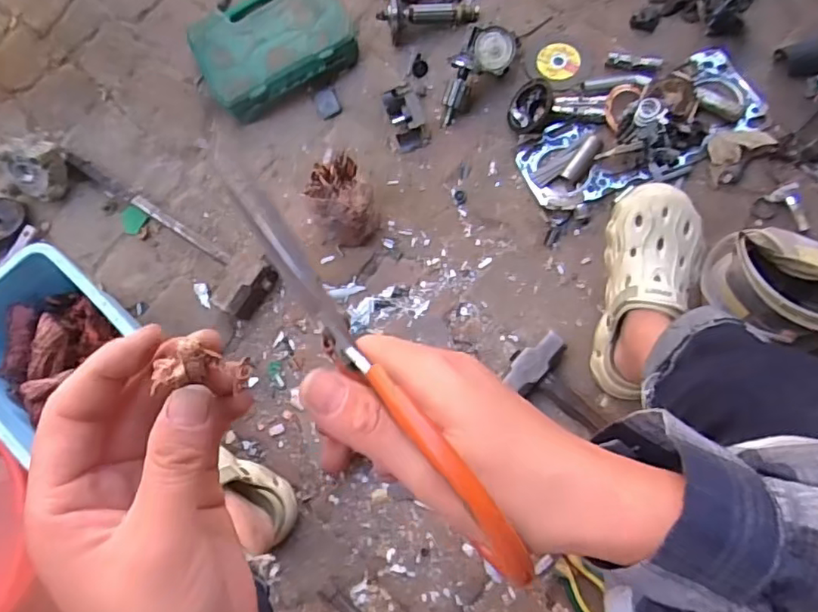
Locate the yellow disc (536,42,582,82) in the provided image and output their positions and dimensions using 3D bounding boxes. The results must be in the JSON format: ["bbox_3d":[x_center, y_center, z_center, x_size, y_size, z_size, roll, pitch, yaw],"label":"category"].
[{"bbox_3d":[0.221,-0.361,0.860,0.061,0.005,0.062,-3,76,13],"label":"yellow disc"}]

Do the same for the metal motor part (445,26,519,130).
[{"bbox_3d":[0.092,-0.334,0.839,0.068,0.043,0.153,41,97,9],"label":"metal motor part"}]

